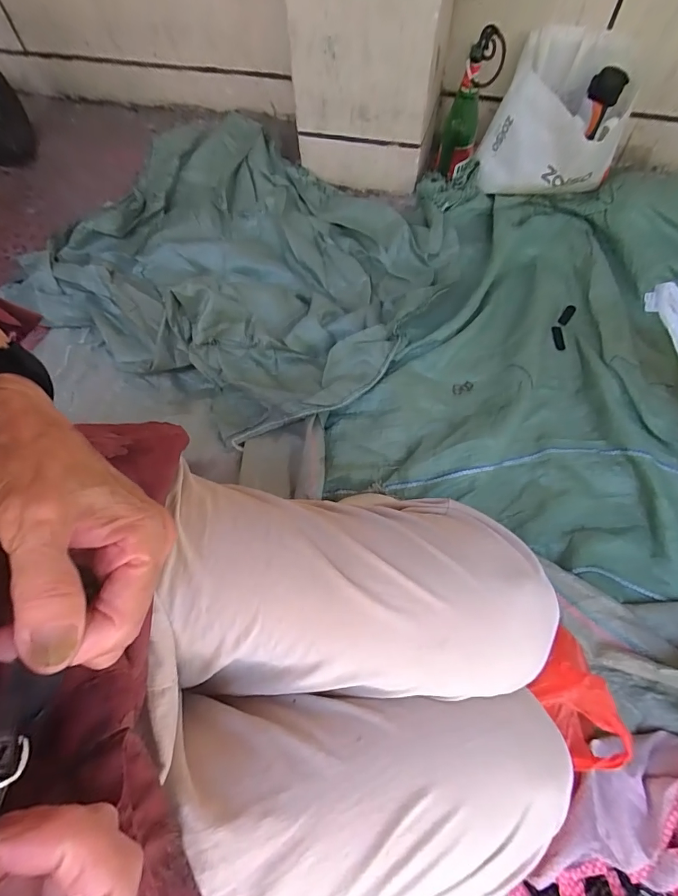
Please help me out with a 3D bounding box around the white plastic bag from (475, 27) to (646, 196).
[{"bbox_3d":[0.491,-0.727,0.940,0.265,0.215,0.319,24,67,14],"label":"white plastic bag"}]

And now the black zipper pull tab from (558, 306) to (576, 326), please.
[{"bbox_3d":[0.475,-0.277,0.881,0.021,0.008,0.058,41,72,-6],"label":"black zipper pull tab"}]

